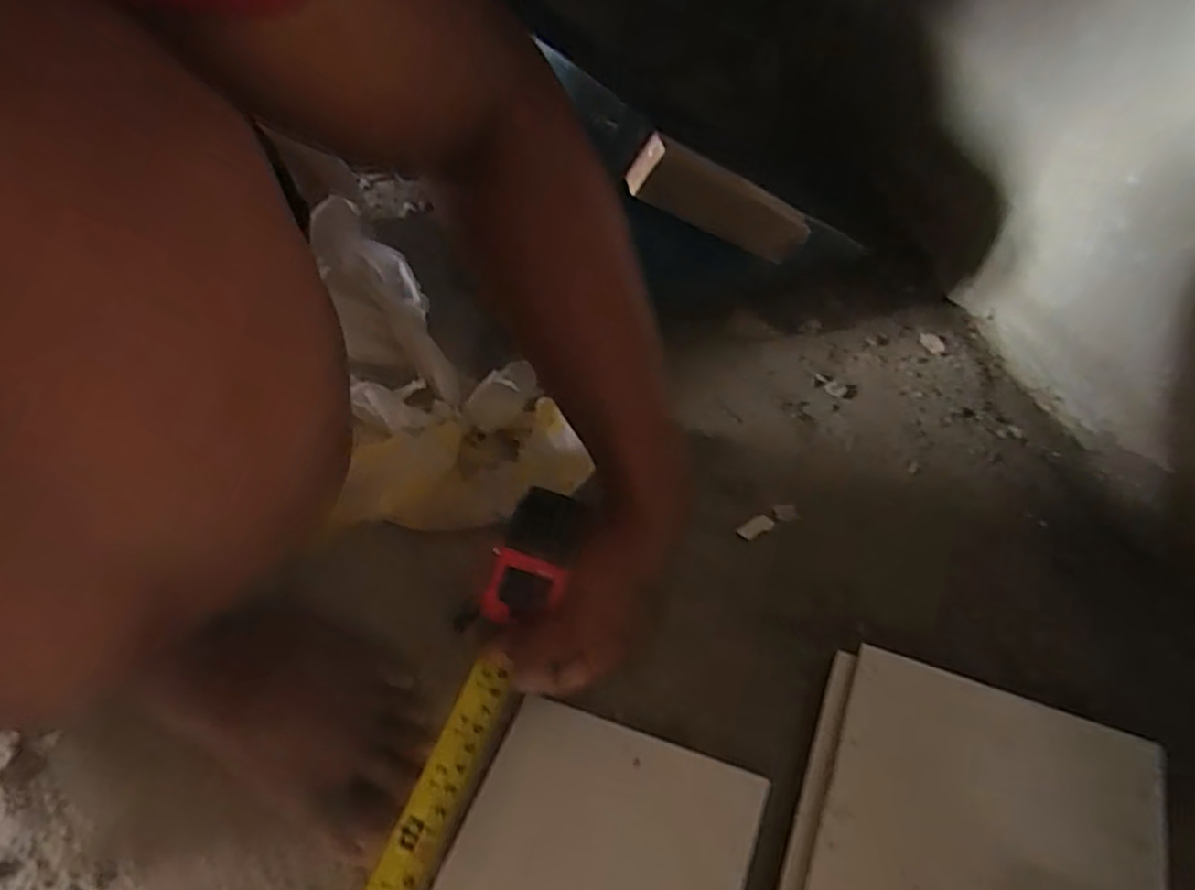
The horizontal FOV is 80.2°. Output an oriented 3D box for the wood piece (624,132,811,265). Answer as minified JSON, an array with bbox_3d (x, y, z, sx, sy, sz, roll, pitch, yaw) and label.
[{"bbox_3d":[0.088,-0.168,0.498,0.152,0.042,0.018,13,38,-33],"label":"wood piece"}]

